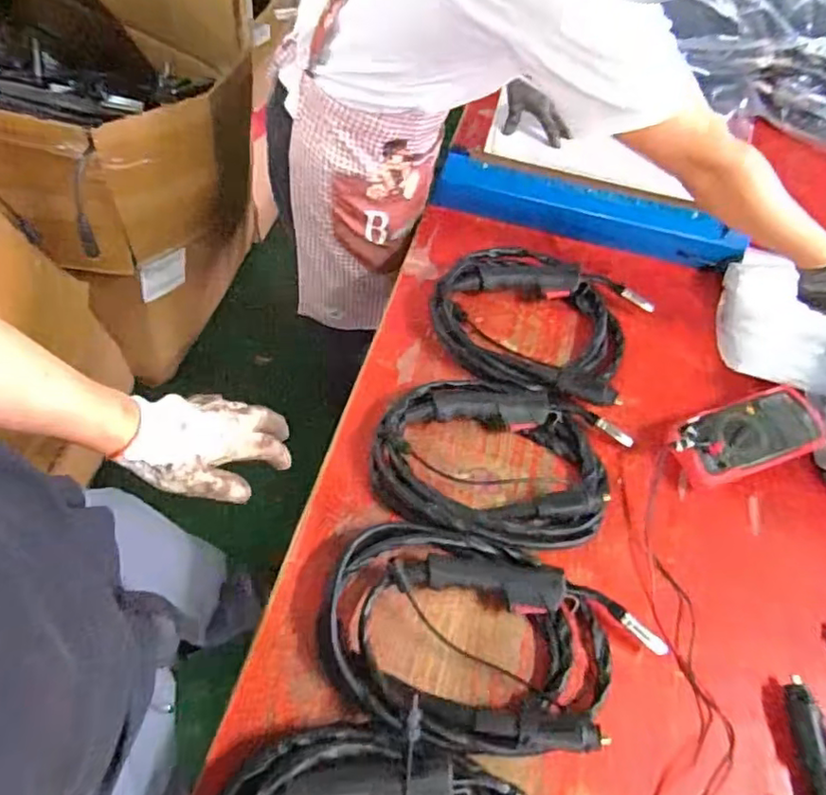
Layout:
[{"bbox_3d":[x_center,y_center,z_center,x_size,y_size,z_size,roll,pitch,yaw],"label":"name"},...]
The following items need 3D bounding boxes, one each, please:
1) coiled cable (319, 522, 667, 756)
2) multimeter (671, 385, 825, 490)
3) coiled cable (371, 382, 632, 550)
[{"bbox_3d":[0.077,0.263,0.648,0.364,0.044,0.216,13,58,3],"label":"coiled cable"},{"bbox_3d":[0.437,0.053,0.796,0.206,0.050,0.098,-12,60,-13],"label":"multimeter"},{"bbox_3d":[0.107,0.077,0.762,0.306,0.045,0.219,13,58,3],"label":"coiled cable"}]

